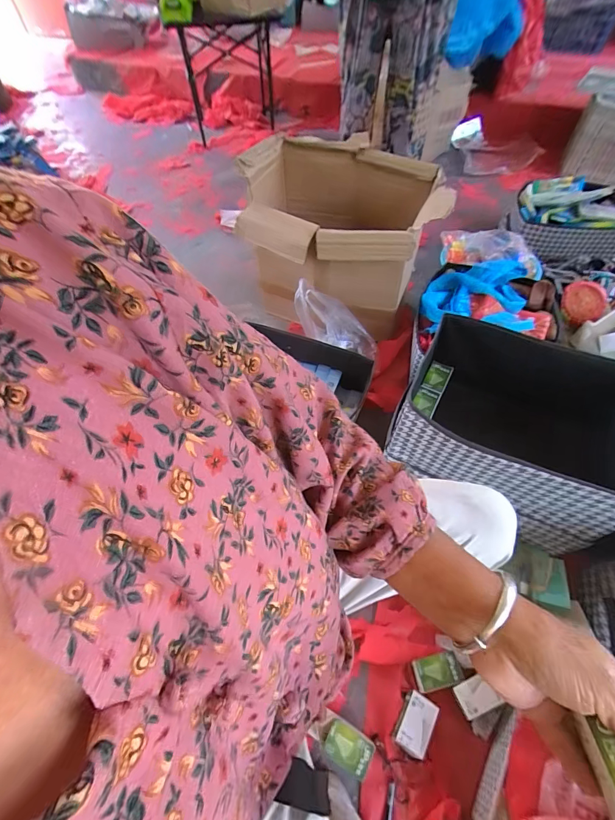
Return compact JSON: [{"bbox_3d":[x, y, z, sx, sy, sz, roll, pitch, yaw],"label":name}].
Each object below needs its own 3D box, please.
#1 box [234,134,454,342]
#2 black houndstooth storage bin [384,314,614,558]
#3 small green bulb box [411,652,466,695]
[{"bbox_3d":[0.106,-0.488,1.088,0.517,0.391,0.373,14,59,11],"label":"box"},{"bbox_3d":[0.417,0.032,0.778,0.448,0.308,0.354,21,61,14],"label":"black houndstooth storage bin"},{"bbox_3d":[0.246,0.491,0.686,0.092,0.019,0.051,-10,58,-4],"label":"small green bulb box"}]

